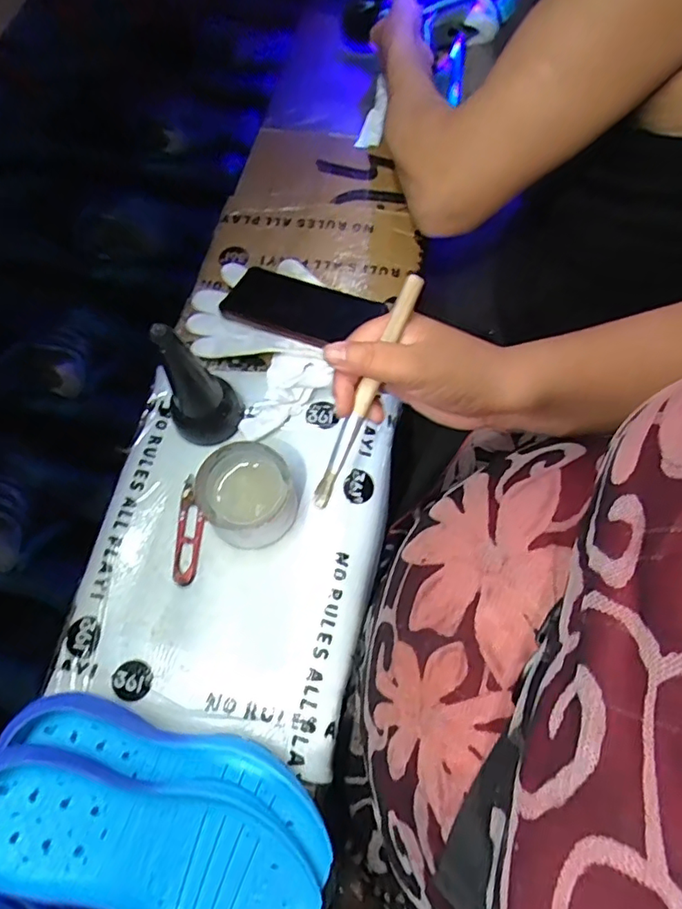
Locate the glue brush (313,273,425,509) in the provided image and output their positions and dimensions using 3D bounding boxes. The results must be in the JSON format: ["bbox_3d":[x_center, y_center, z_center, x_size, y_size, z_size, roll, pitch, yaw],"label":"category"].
[{"bbox_3d":[0.016,-0.038,0.347,0.012,0.011,0.156,25,98,11],"label":"glue brush"}]

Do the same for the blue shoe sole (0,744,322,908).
[{"bbox_3d":[-0.126,0.255,0.354,0.233,0.029,0.085,25,67,-8],"label":"blue shoe sole"}]

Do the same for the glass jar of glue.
[{"bbox_3d":[-0.085,0.035,0.487,0.081,0.058,0.083,-1,66,1],"label":"glass jar of glue"}]

